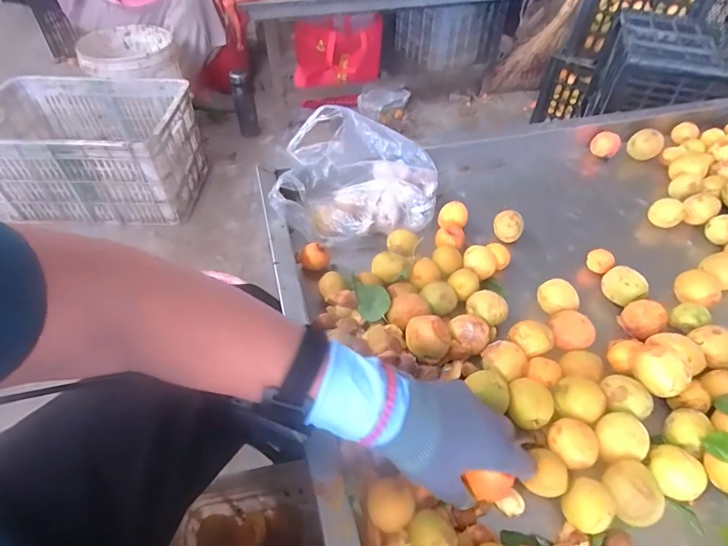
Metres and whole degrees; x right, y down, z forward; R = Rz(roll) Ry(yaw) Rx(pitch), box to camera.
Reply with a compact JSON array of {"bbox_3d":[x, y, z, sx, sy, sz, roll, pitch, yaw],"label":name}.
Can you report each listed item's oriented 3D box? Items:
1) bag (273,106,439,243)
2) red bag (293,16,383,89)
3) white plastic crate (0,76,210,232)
[{"bbox_3d":[-0.006,-0.145,0.628,0.237,0.095,0.190,1,48,-1],"label":"bag"},{"bbox_3d":[-0.104,-0.837,1.621,0.347,0.257,0.073,-5,69,-1],"label":"red bag"},{"bbox_3d":[-0.788,-0.362,1.244,0.552,0.258,0.404,-2,48,-4],"label":"white plastic crate"}]

